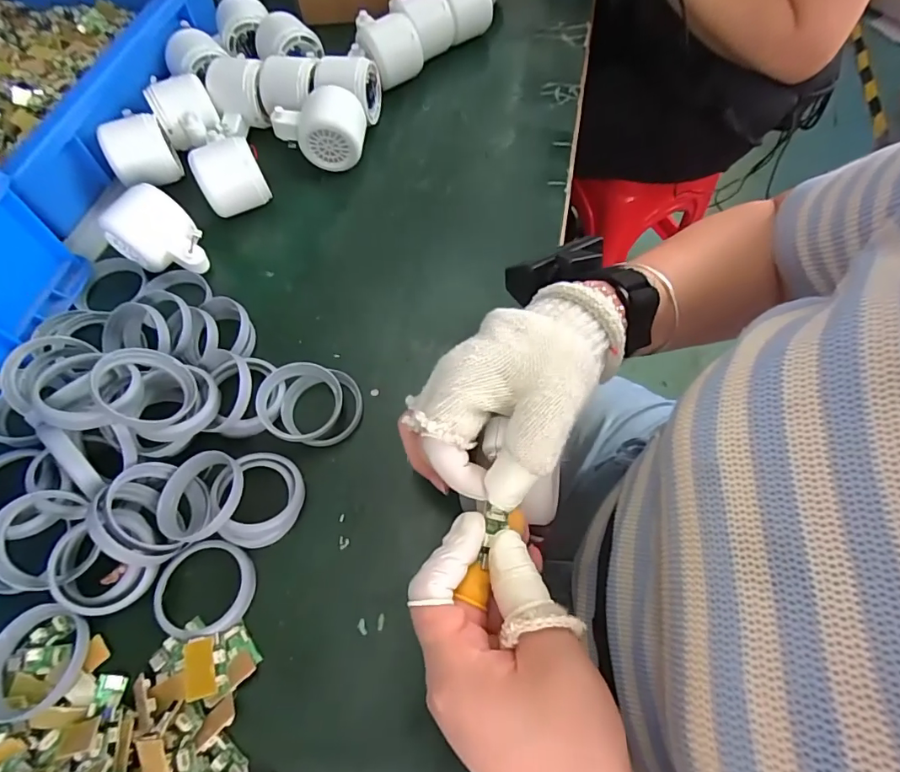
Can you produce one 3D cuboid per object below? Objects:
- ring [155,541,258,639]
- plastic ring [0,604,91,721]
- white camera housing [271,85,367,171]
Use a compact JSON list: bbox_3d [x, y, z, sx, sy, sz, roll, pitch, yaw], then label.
[{"bbox_3d":[-0.157,0.128,0.307,0.058,0.013,0.056,0,65,1],"label":"ring"},{"bbox_3d":[-0.245,0.161,0.283,0.059,0.012,0.058,0,65,1],"label":"plastic ring"},{"bbox_3d":[-0.121,-0.240,0.452,0.083,0.050,0.057,5,65,3],"label":"white camera housing"}]

